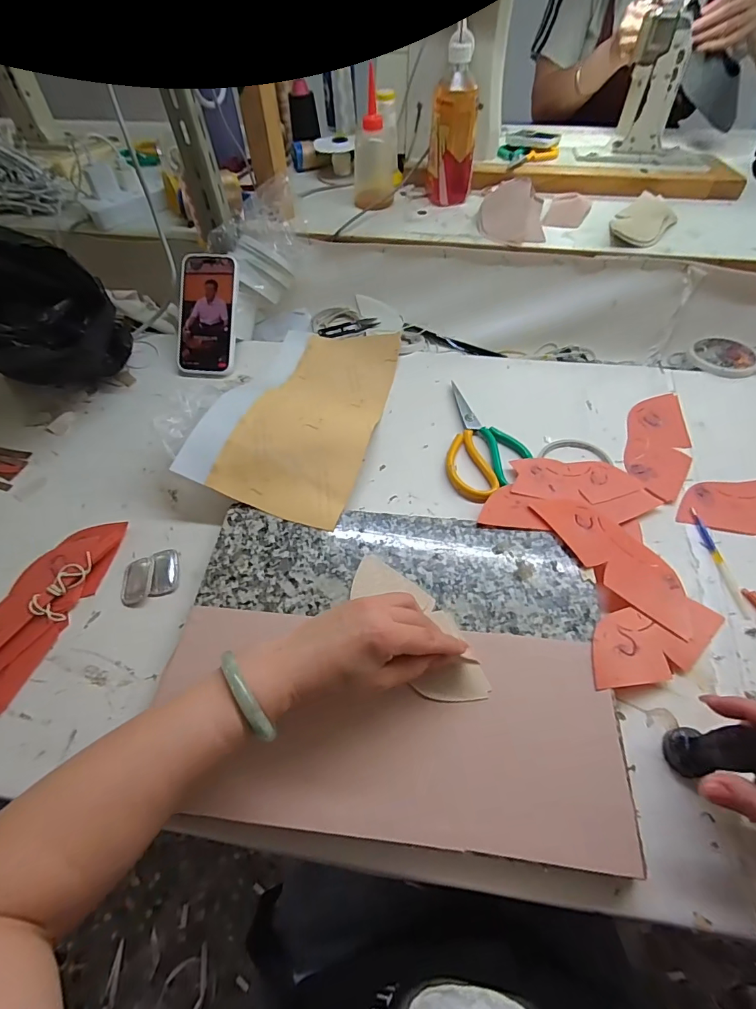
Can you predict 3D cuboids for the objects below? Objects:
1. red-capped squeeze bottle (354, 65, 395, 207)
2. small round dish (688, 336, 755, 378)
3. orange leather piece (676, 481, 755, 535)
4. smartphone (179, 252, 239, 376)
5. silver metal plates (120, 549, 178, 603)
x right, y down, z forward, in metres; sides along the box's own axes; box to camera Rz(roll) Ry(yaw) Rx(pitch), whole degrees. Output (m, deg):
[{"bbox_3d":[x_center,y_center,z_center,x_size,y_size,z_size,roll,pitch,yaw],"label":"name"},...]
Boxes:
[{"bbox_3d":[-0.008,-0.559,0.690,0.062,0.147,0.063,-1,56,1],"label":"red-capped squeeze bottle"},{"bbox_3d":[0.500,-0.210,0.631,0.088,0.018,0.096,-1,56,1],"label":"small round dish"},{"bbox_3d":[0.417,0.002,0.493,0.167,0.006,0.068,-6,56,-4],"label":"orange leather piece"},{"bbox_3d":[-0.247,-0.275,0.641,0.084,0.011,0.169,2,92,6],"label":"smartphone"},{"bbox_3d":[-0.238,0.075,0.463,0.057,0.005,0.052,-14,56,-7],"label":"silver metal plates"}]

